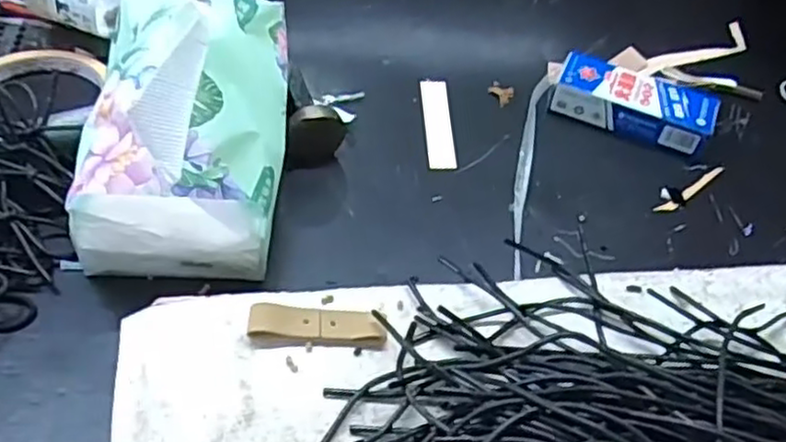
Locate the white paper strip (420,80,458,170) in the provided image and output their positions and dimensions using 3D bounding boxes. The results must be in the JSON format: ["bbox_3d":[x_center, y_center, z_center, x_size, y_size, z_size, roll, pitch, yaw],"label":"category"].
[{"bbox_3d":[0.030,-0.065,0.485,0.019,0.004,0.085,0,50,-3],"label":"white paper strip"}]

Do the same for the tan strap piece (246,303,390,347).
[{"bbox_3d":[-0.034,0.046,0.328,0.060,0.010,0.016,3,48,-5],"label":"tan strap piece"}]

